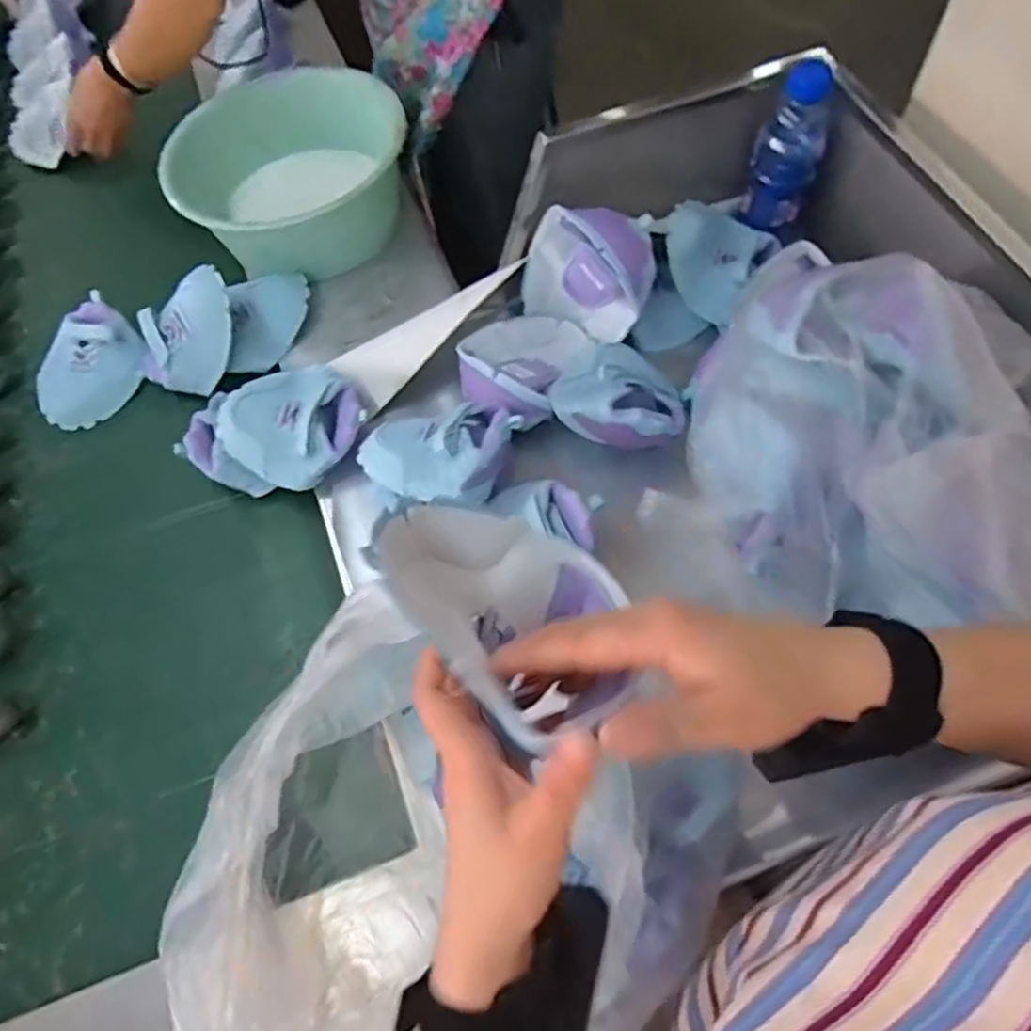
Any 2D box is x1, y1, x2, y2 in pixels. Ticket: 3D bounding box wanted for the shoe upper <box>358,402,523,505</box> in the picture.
[{"bbox_3d":[-0.071,-0.056,0.707,0.157,0.077,0.119,-20,62,-5],"label":"shoe upper"}]

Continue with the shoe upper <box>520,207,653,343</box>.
[{"bbox_3d":[0.078,-0.265,0.775,0.143,0.098,0.089,13,64,12],"label":"shoe upper"}]

